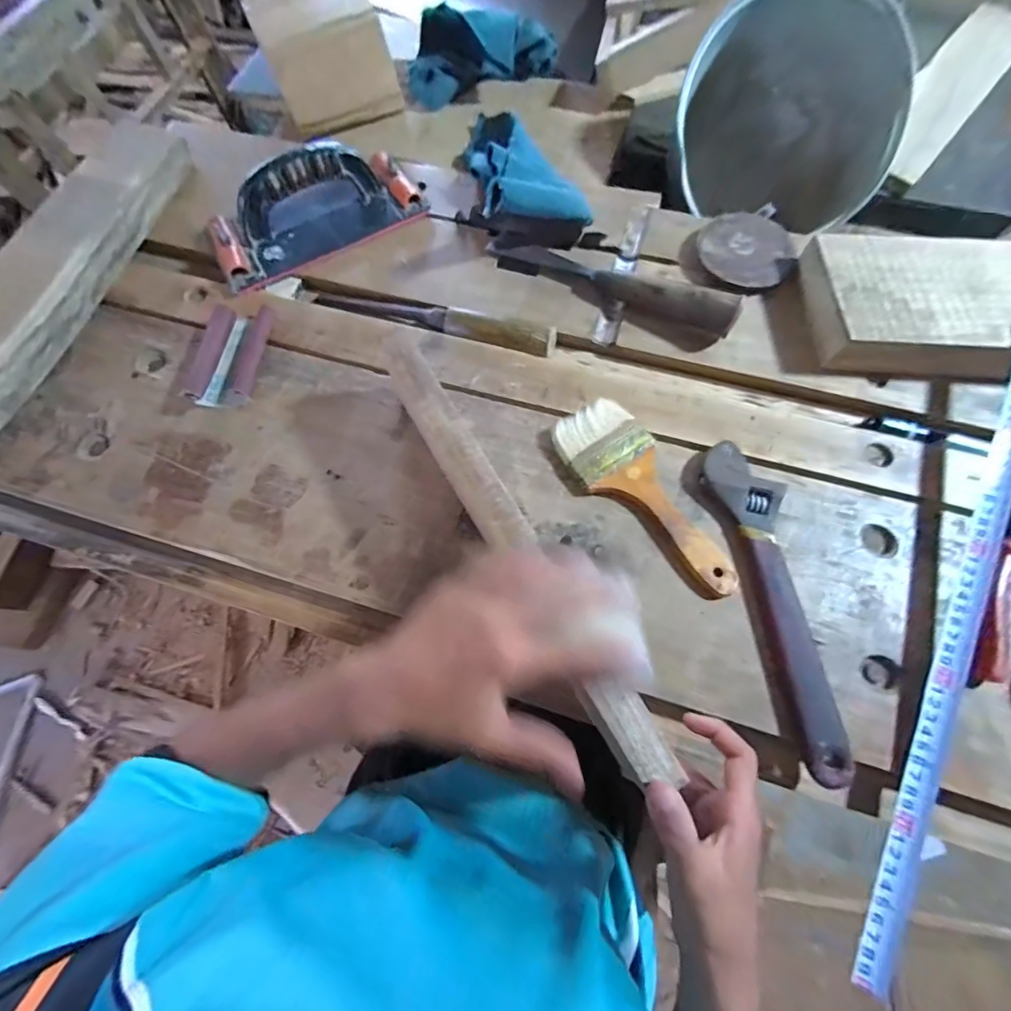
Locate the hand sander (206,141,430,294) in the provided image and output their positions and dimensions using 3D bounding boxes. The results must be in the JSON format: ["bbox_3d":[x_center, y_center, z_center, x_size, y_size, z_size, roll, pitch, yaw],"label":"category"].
[{"bbox_3d":[-0.197,-0.308,0.459,0.218,0.068,0.084,-29,70,-9],"label":"hand sander"}]

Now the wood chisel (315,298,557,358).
[{"bbox_3d":[-0.069,-0.185,0.443,0.239,0.023,0.024,16,70,8],"label":"wood chisel"}]

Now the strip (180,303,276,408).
[{"bbox_3d":[-0.251,-0.139,0.420,0.047,0.031,0.106,3,68,3],"label":"strip"}]

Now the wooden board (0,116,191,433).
[{"bbox_3d":[-0.458,-0.210,0.440,0.097,0.056,0.440,16,70,8],"label":"wooden board"}]

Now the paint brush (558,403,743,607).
[{"bbox_3d":[0.113,-0.006,0.367,0.069,0.016,0.184,-31,71,-10],"label":"paint brush"}]

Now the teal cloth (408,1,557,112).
[{"bbox_3d":[-0.030,-0.565,0.573,0.190,0.075,0.085,-1,68,1],"label":"teal cloth"}]

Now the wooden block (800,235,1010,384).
[{"bbox_3d":[0.406,-0.169,0.398,0.260,0.043,0.135,5,69,4],"label":"wooden block"}]

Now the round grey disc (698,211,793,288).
[{"bbox_3d":[0.235,-0.255,0.449,0.085,0.008,0.089,-1,68,1],"label":"round grey disc"}]

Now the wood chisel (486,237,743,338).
[{"bbox_3d":[0.094,-0.221,0.436,0.253,0.041,0.035,28,72,12],"label":"wood chisel"}]

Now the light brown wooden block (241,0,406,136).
[{"bbox_3d":[-0.224,-0.560,0.559,0.143,0.097,0.137,-22,69,-7],"label":"light brown wooden block"}]

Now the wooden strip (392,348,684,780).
[{"bbox_3d":[-0.001,0.014,0.288,0.030,0.013,0.323,-29,71,-10],"label":"wooden strip"}]

